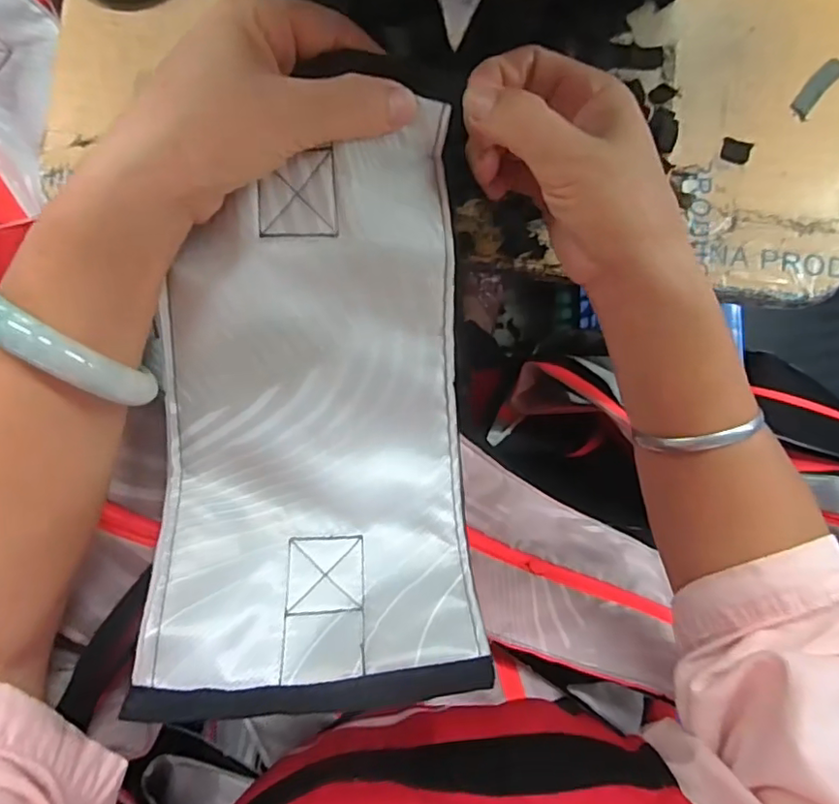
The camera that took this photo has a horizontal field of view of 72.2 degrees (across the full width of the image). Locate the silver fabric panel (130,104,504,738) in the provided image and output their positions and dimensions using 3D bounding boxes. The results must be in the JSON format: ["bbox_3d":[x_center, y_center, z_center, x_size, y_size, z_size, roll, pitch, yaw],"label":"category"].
[{"bbox_3d":[-0.048,0.003,0.248,0.131,0.048,0.228,-5,88,0],"label":"silver fabric panel"}]

